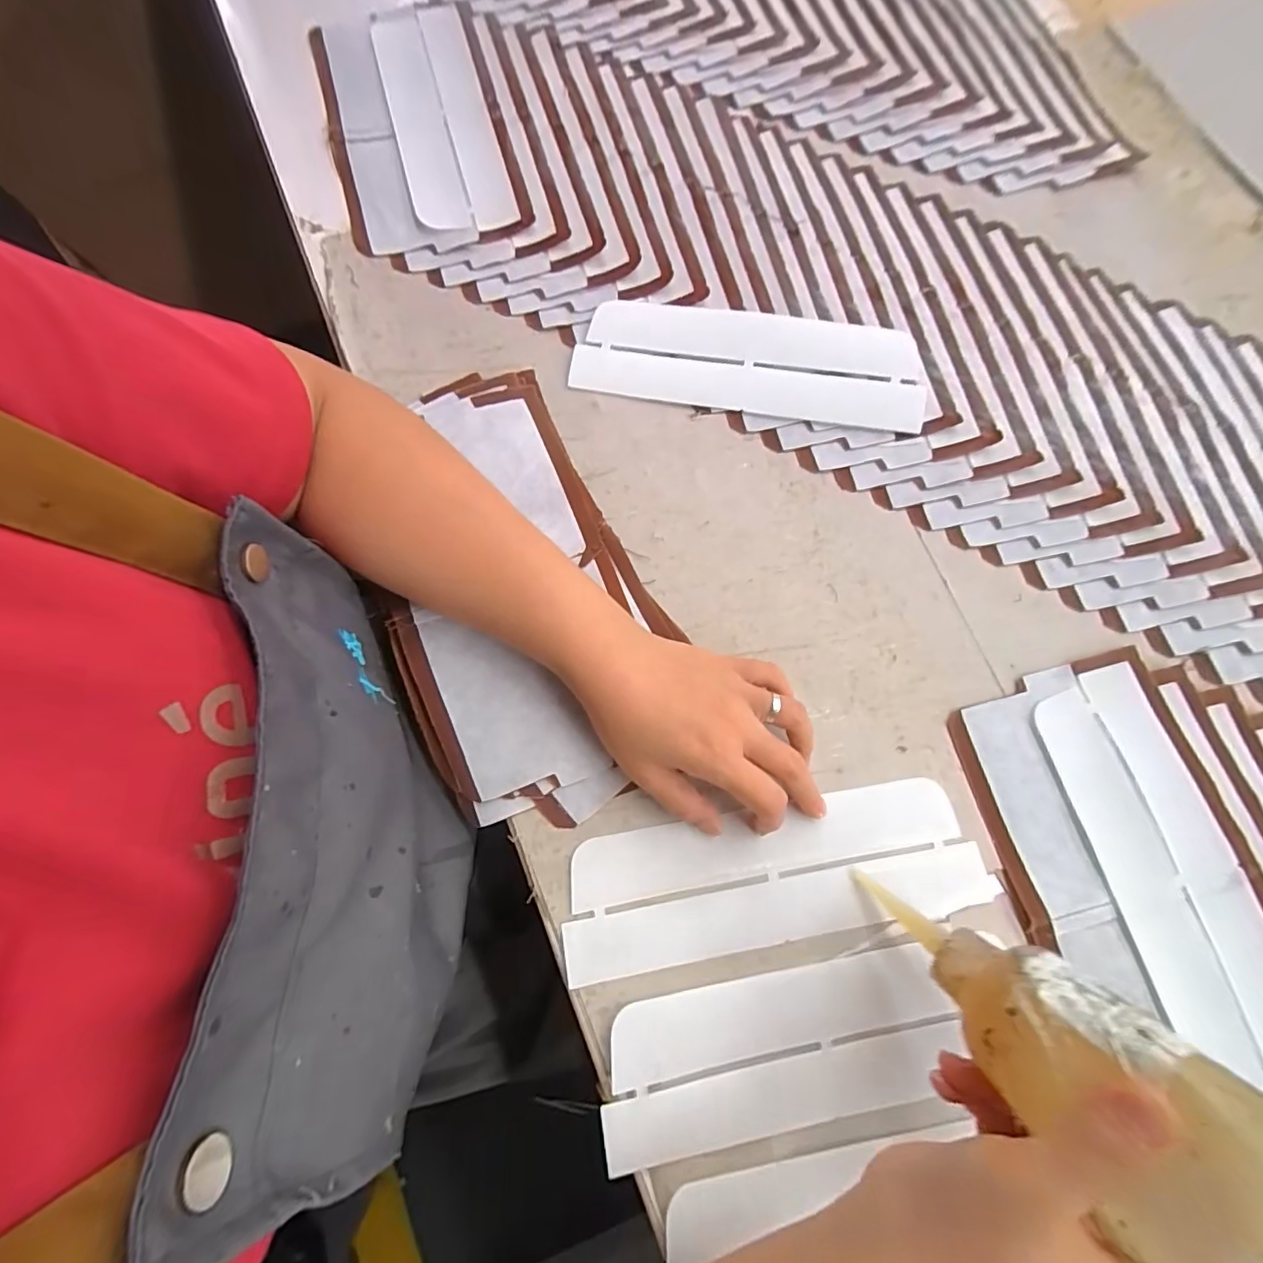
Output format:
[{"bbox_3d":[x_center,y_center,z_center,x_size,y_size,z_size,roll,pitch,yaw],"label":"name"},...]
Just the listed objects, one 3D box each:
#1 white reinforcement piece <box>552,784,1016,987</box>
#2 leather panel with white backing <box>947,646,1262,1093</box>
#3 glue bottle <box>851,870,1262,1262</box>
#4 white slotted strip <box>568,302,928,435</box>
[{"bbox_3d":[0.077,0.132,0.292,0.224,0.004,0.069,-9,78,-4],"label":"white reinforcement piece"},{"bbox_3d":[0.268,0.134,0.288,0.122,0.010,0.229,-14,74,-1],"label":"leather panel with white backing"},{"bbox_3d":[0.160,0.159,0.218,0.061,0.153,0.039,-42,115,-8],"label":"glue bottle"},{"bbox_3d":[0.077,-0.179,0.358,0.224,0.009,0.069,8,87,4],"label":"white slotted strip"}]

